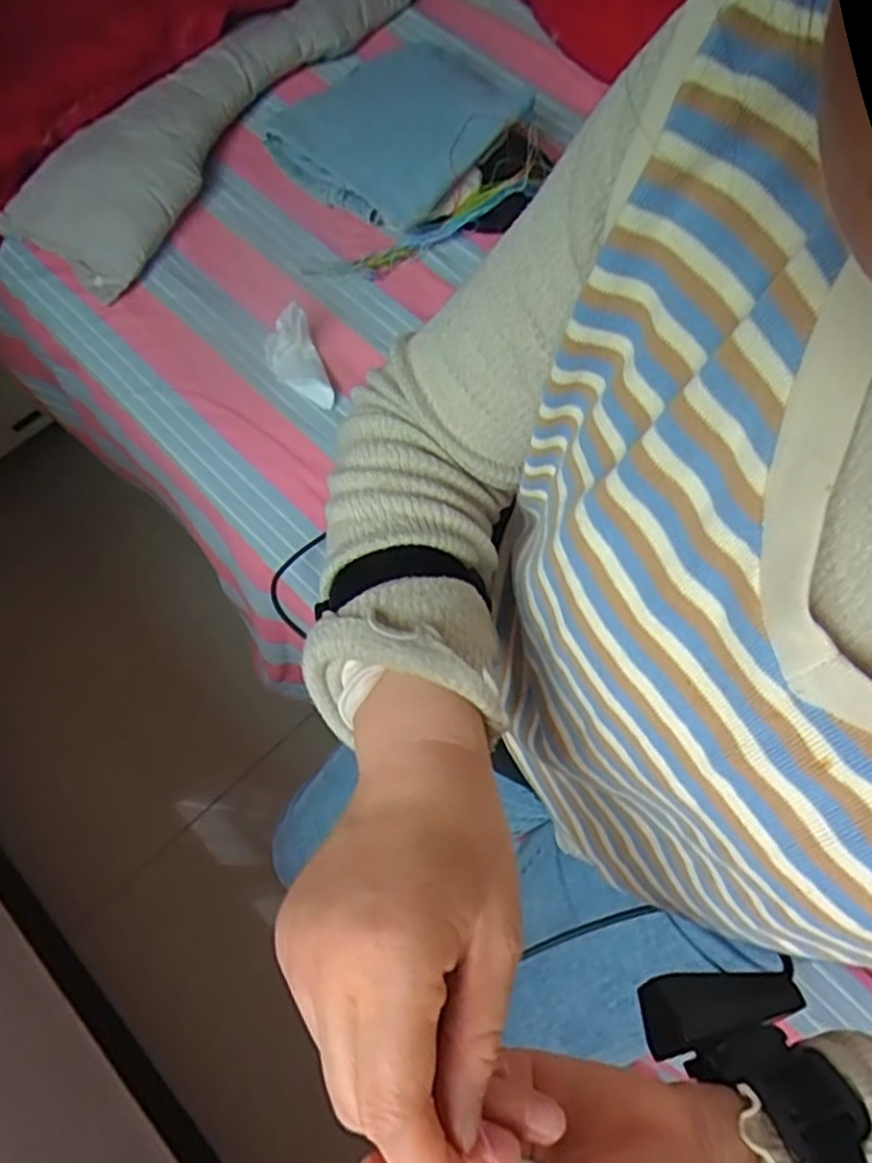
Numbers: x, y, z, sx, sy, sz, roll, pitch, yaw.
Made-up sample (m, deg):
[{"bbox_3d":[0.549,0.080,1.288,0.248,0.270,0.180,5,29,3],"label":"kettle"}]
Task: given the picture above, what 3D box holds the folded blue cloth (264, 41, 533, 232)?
[{"bbox_3d":[-0.032,-0.532,0.820,0.226,0.056,0.252,39,75,15],"label":"folded blue cloth"}]

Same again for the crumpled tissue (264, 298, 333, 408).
[{"bbox_3d":[-0.145,-0.228,0.734,0.054,0.044,0.103,-21,70,-6],"label":"crumpled tissue"}]

